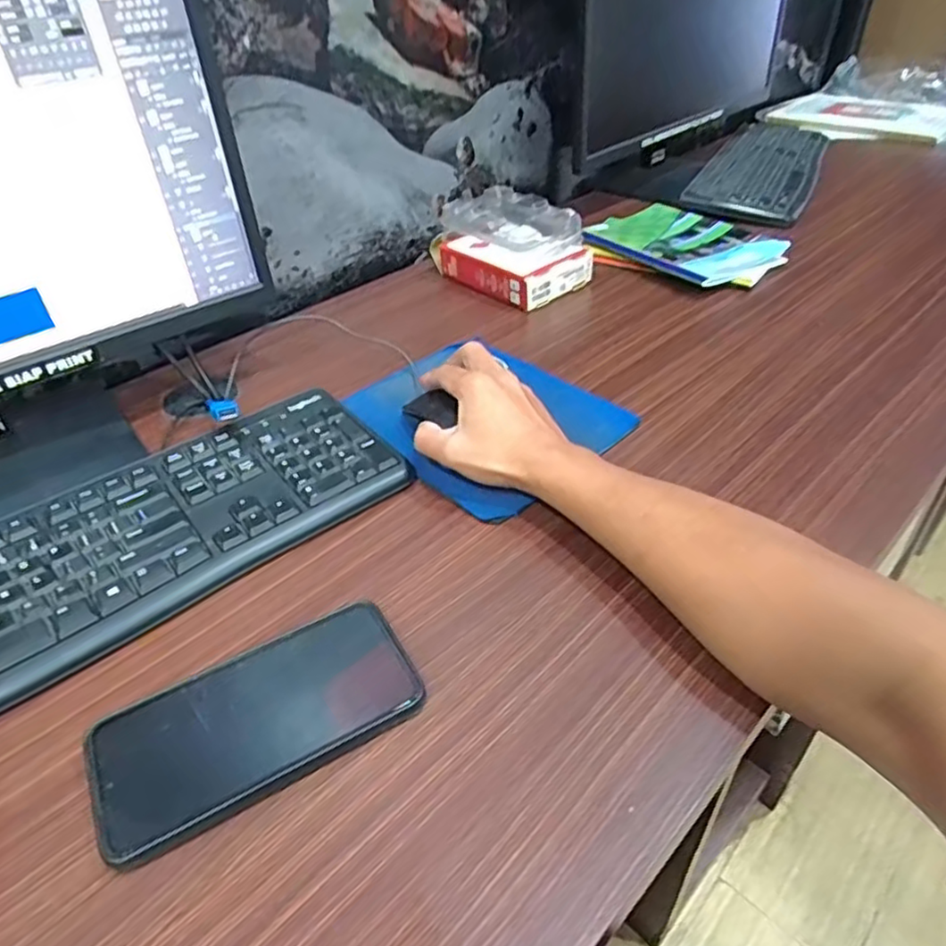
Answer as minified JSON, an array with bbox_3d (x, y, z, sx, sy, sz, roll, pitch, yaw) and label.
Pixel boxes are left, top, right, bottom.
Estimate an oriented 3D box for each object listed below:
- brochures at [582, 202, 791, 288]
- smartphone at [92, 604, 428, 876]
[{"bbox_3d":[0.240,-0.272,0.776,0.156,0.020,0.219,-34,49,-31],"label":"brochures"},{"bbox_3d":[-0.111,0.127,0.346,0.160,0.016,0.076,-23,45,-22],"label":"smartphone"}]

